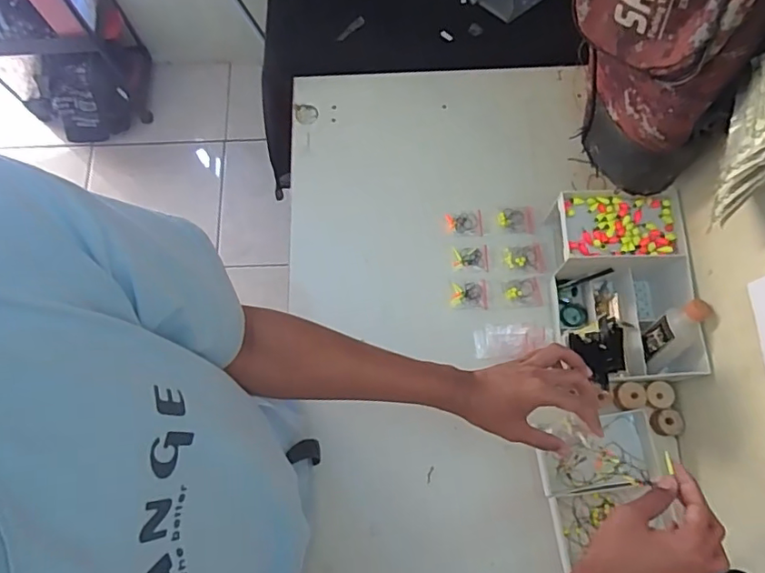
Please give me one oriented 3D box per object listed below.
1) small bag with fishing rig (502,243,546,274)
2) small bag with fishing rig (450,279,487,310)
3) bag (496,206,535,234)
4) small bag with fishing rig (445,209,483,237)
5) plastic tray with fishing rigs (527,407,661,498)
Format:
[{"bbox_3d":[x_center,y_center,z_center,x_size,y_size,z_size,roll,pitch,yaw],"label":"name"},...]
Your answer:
[{"bbox_3d":[0.194,-0.037,0.741,0.056,0.004,0.041,-7,73,-1],"label":"small bag with fishing rig"},{"bbox_3d":[0.117,0.011,0.730,0.048,0.004,0.040,2,73,2],"label":"small bag with fishing rig"},{"bbox_3d":[0.190,-0.094,0.771,0.054,0.005,0.037,-4,73,0],"label":"bag"},{"bbox_3d":[0.116,-0.086,0.759,0.049,0.004,0.038,-8,73,-1],"label":"small bag with fishing rig"},{"bbox_3d":[0.262,0.203,0.671,0.142,0.028,0.095,-6,73,-1],"label":"plastic tray with fishing rigs"}]

